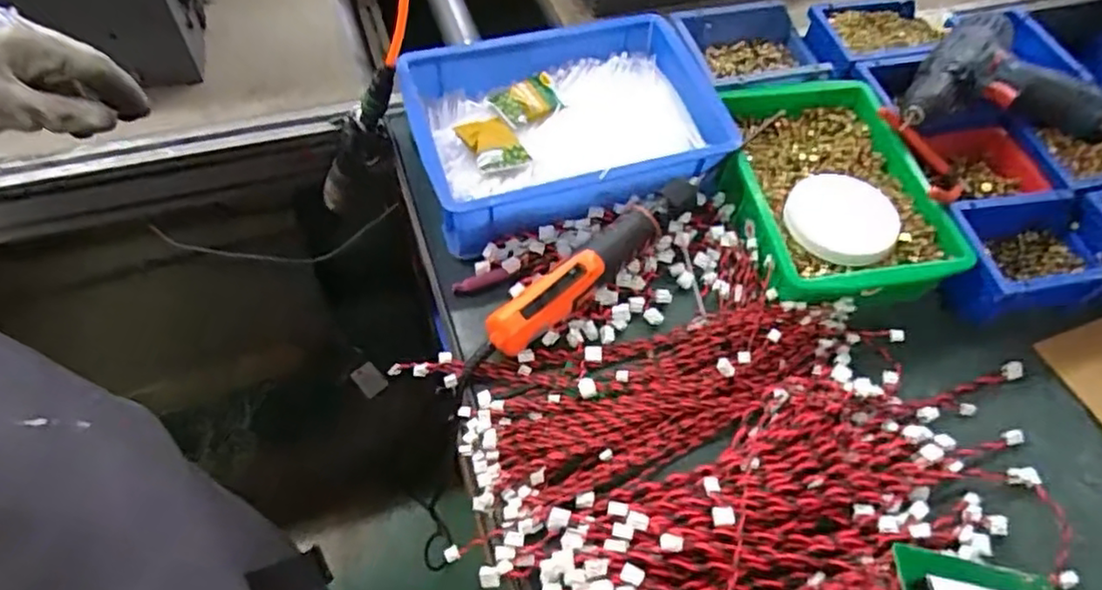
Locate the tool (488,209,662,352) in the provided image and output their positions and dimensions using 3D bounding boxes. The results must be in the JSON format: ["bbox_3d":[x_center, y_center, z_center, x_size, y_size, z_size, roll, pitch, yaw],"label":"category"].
[{"bbox_3d":[0.019,-0.014,0.580,0.180,0.057,0.039,-35,68,-24],"label":"tool"}]

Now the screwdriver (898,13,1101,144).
[{"bbox_3d":[0.462,-0.225,0.702,0.222,0.074,0.156,2,58,-4],"label":"screwdriver"}]

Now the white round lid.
[{"bbox_3d":[0.269,-0.072,0.600,0.098,0.012,0.097,-1,60,1],"label":"white round lid"}]

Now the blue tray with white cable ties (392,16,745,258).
[{"bbox_3d":[0.012,-0.173,0.661,0.288,0.075,0.209,-12,60,-13],"label":"blue tray with white cable ties"}]

